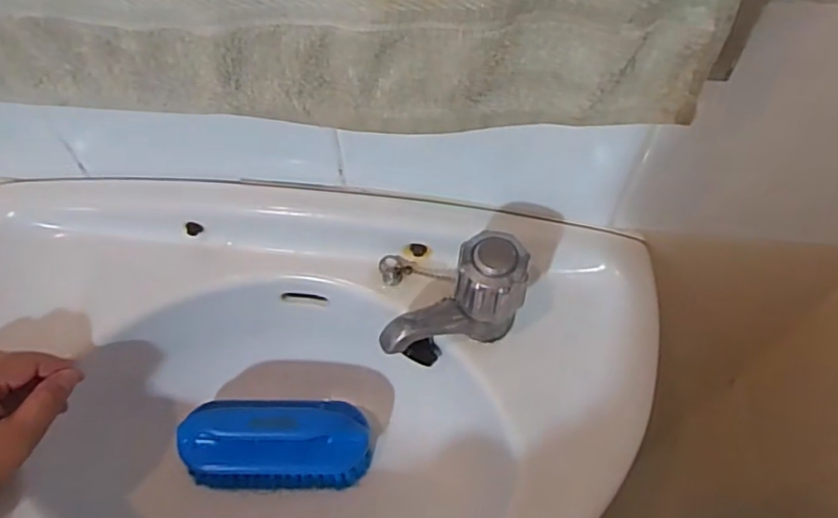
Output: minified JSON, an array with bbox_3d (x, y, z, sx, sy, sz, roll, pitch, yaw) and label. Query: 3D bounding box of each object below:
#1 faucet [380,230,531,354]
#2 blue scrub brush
[{"bbox_3d":[0.022,0.027,0.412,0.100,0.086,0.042,-11,59,-7],"label":"faucet"},{"bbox_3d":[-0.111,0.148,0.499,0.141,0.044,0.060,0,59,0],"label":"blue scrub brush"}]

